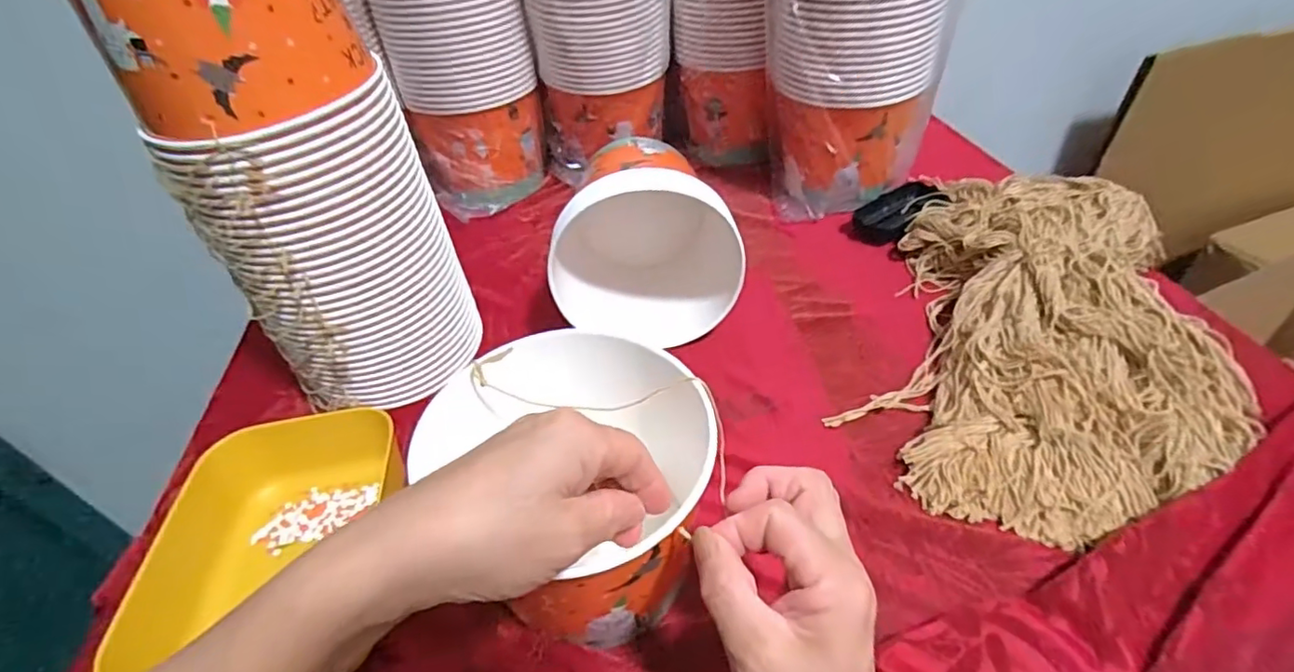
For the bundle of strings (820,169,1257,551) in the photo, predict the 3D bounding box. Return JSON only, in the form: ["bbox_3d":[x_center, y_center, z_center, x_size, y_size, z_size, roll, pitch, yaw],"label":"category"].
[{"bbox_3d":[0.330,-0.016,0.492,0.250,0.071,0.386,18,47,24],"label":"bundle of strings"}]

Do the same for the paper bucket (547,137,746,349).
[{"bbox_3d":[-0.007,-0.092,0.559,0.160,0.148,0.192,-8,42,0],"label":"paper bucket"}]

